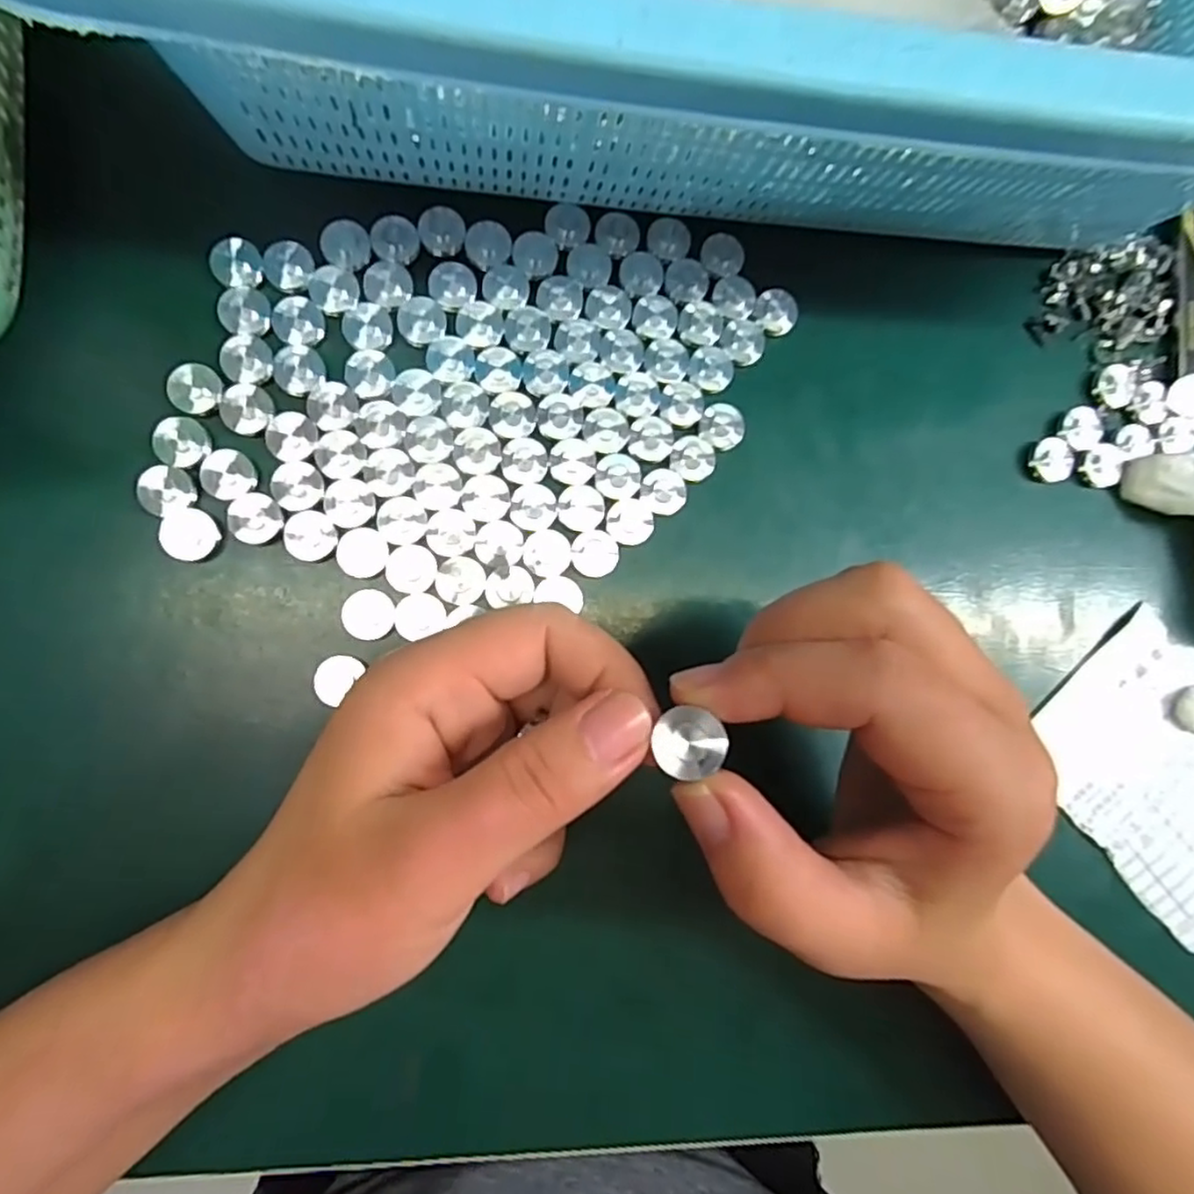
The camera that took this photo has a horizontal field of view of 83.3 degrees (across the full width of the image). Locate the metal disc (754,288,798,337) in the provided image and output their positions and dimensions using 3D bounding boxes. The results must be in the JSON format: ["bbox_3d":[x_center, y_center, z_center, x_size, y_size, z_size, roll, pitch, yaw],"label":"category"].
[{"bbox_3d":[0.063,-0.099,0.233,0.014,0.005,0.015,0,87,-8],"label":"metal disc"}]

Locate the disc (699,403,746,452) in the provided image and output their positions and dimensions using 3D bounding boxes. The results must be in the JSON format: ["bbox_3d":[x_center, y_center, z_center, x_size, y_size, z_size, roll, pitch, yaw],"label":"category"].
[{"bbox_3d":[0.043,-0.058,0.227,0.015,0.004,0.014,0,87,-8],"label":"disc"}]

